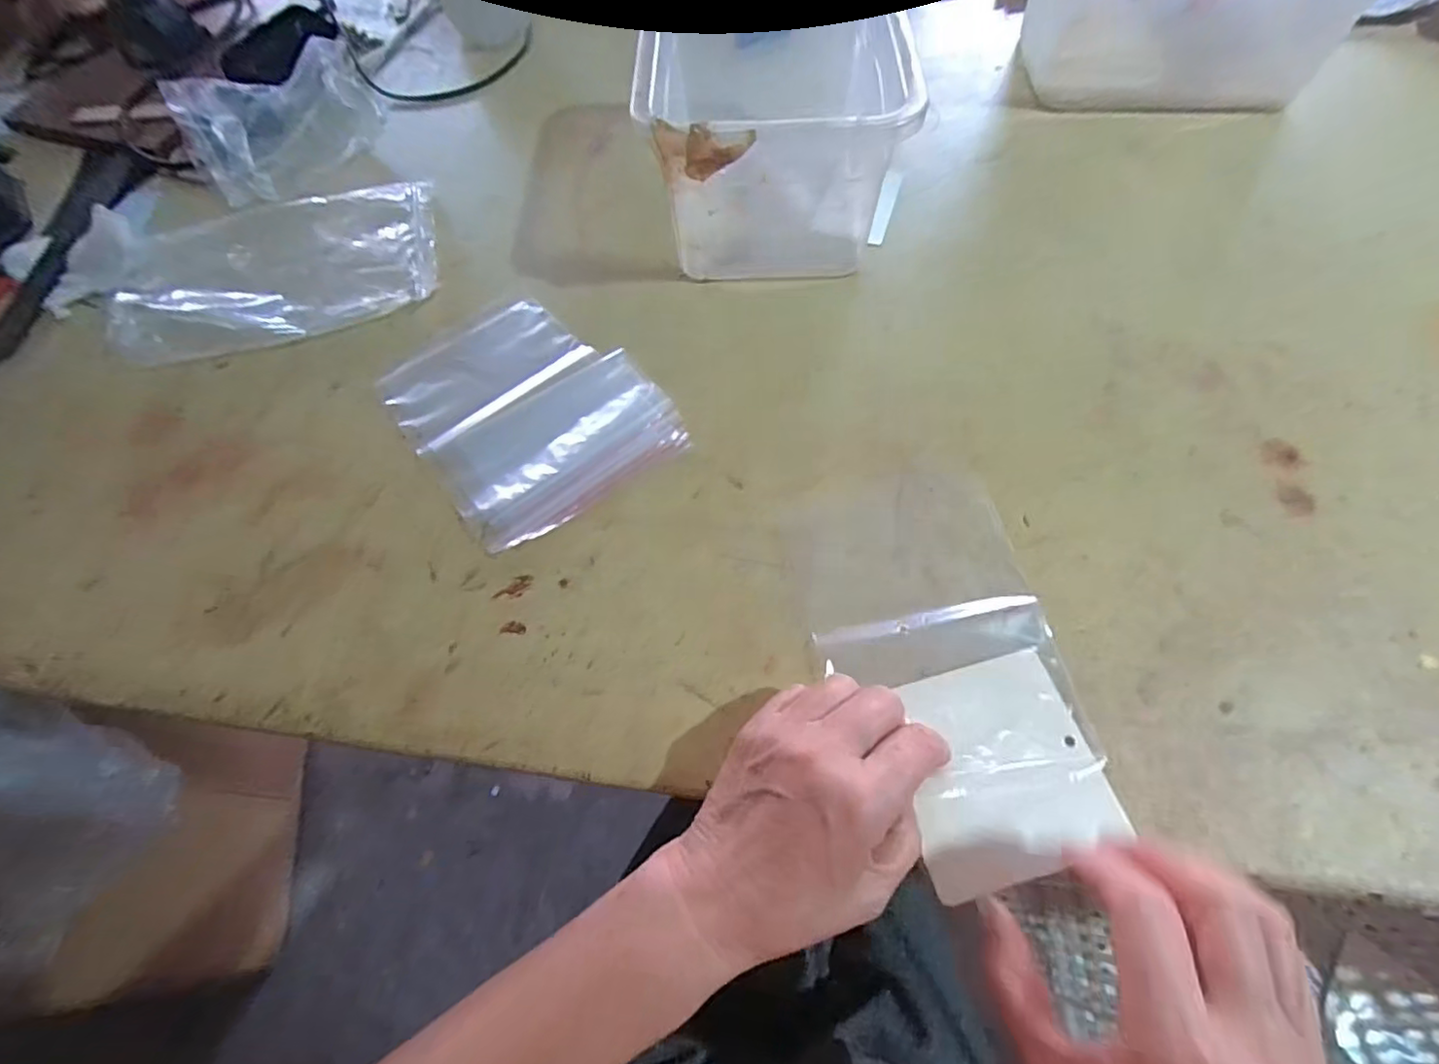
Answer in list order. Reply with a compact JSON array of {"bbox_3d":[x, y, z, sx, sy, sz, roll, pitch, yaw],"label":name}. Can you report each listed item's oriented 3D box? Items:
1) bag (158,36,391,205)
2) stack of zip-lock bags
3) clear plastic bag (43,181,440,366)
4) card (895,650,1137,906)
[{"bbox_3d":[-0.397,-0.377,0.578,0.167,0.060,0.110,-28,63,-12],"label":"bag"},{"bbox_3d":[-0.135,-0.089,0.438,0.149,0.012,0.192,-34,65,-15],"label":"stack of zip-lock bags"},{"bbox_3d":[-0.393,-0.216,0.510,0.327,0.027,0.169,-5,61,0],"label":"clear plastic bag"},{"bbox_3d":[0.138,0.118,0.318,0.095,0.004,0.100,-16,57,-1],"label":"card"}]

